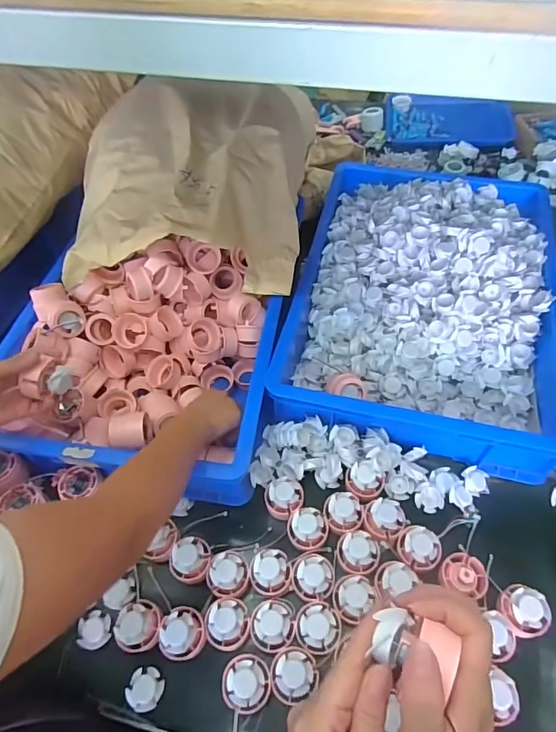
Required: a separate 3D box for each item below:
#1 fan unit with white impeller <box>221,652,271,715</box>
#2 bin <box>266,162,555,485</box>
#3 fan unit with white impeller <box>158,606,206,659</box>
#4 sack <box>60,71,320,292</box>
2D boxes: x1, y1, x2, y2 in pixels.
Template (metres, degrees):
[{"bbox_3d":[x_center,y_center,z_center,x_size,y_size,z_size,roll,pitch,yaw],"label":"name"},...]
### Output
[{"bbox_3d":[-0.036,0.358,0.504,0.053,0.026,0.054,-1,54,1],"label":"fan unit with white impeller"},{"bbox_3d":[0.255,-0.142,0.776,0.414,0.145,0.580,11,56,10],"label":"bin"},{"bbox_3d":[-0.113,0.318,0.534,0.051,0.029,0.054,-4,54,-1],"label":"fan unit with white impeller"},{"bbox_3d":[-0.150,-0.318,0.763,0.387,0.166,0.347,6,55,6],"label":"sack"}]

